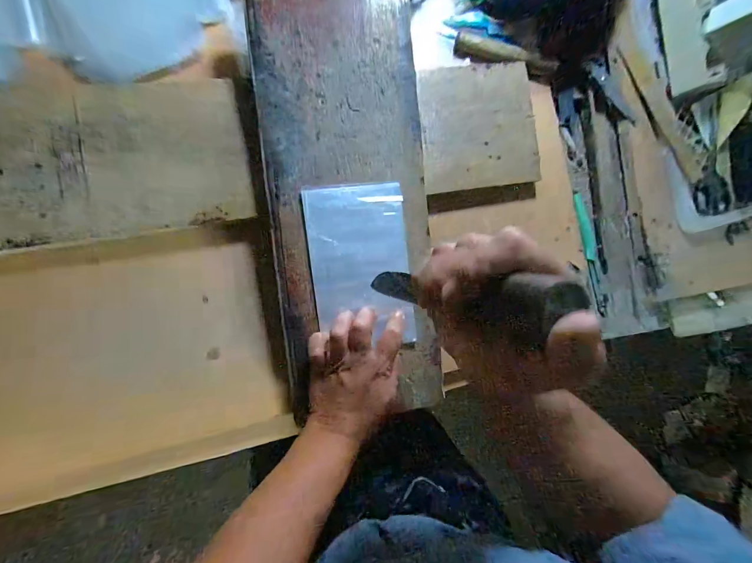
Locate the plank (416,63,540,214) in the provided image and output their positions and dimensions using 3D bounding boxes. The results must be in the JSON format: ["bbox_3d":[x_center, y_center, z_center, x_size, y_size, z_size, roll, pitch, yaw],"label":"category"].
[{"bbox_3d":[0.134,-0.191,0.446,0.164,0.029,0.182,-8,92,-9],"label":"plank"}]

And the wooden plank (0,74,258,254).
[{"bbox_3d":[-0.305,-0.128,0.358,0.312,0.028,0.168,-10,93,-9],"label":"wooden plank"}]

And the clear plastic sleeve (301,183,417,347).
[{"bbox_3d":[-0.017,-0.021,0.380,0.109,0.008,0.172,-6,93,-7],"label":"clear plastic sleeve"}]

